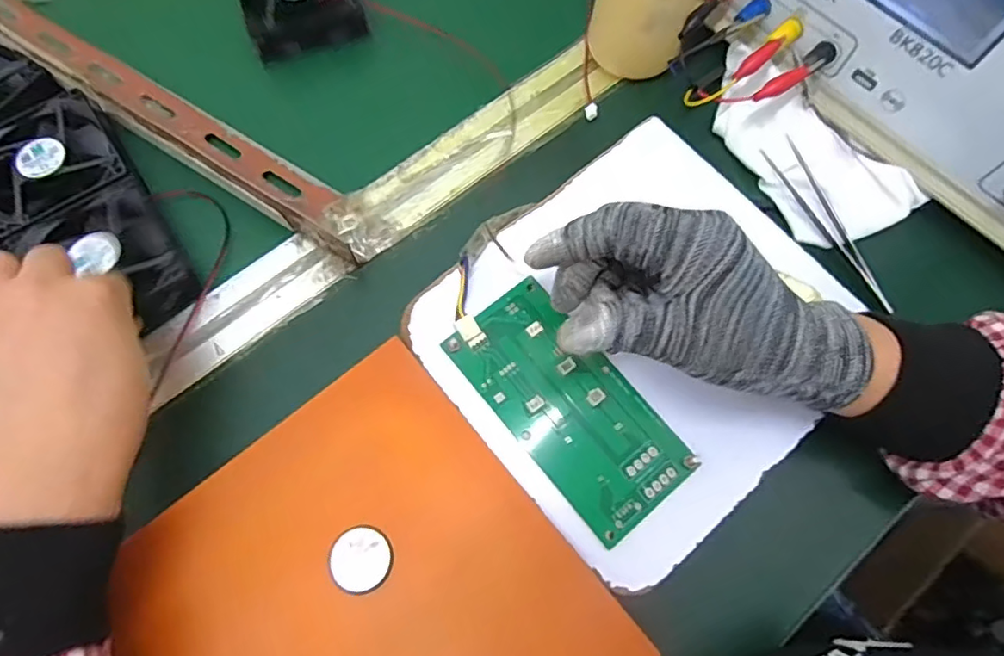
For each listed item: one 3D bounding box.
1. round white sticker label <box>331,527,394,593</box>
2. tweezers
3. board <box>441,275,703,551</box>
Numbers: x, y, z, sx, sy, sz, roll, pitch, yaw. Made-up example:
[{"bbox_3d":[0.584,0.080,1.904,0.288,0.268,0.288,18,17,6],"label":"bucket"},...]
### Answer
[{"bbox_3d":[-0.067,0.110,0.270,0.027,0.004,0.028,0,70,0],"label":"round white sticker label"},{"bbox_3d":[0.197,-0.064,0.342,0.018,0.004,0.118,-30,74,9],"label":"tweezers"},{"bbox_3d":[0.035,0.038,0.299,0.065,0.010,0.133,-38,74,-10],"label":"board"}]

